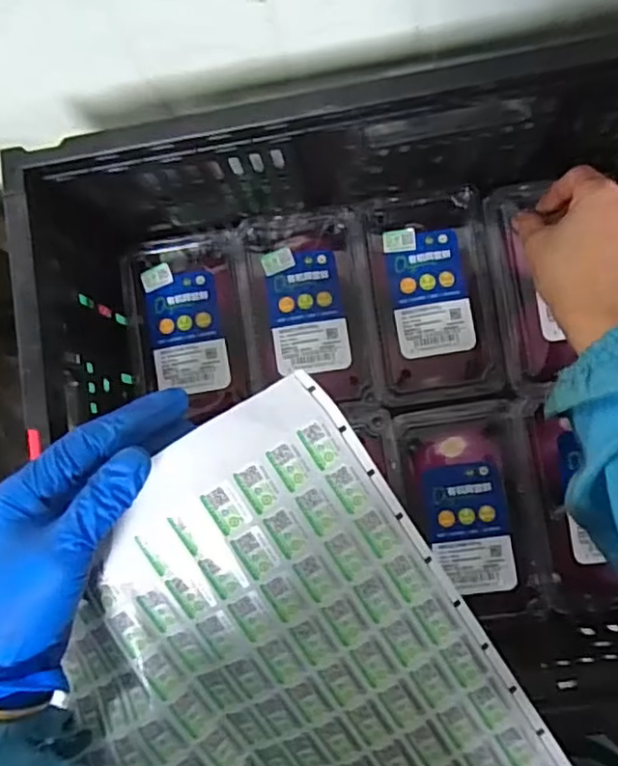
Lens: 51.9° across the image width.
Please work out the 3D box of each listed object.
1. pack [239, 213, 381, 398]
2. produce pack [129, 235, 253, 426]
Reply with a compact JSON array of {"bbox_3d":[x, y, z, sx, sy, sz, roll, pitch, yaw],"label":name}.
[{"bbox_3d":[-0.001,-0.068,0.537,0.098,0.039,0.157,-8,82,4],"label":"pack"},{"bbox_3d":[-0.100,-0.049,0.539,0.090,0.034,0.155,-8,82,4],"label":"produce pack"}]

